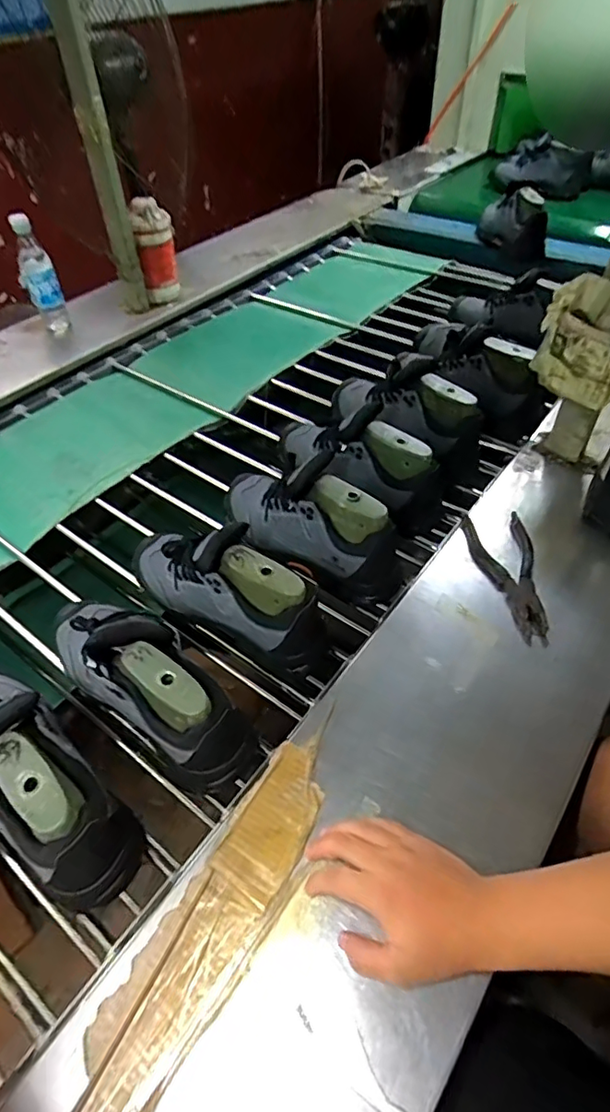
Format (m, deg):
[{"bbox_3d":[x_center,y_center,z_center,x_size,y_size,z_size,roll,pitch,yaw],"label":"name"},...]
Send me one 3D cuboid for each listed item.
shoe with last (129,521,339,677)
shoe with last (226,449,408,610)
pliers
[{"bbox_3d":[-0.098,0.035,0.644,0.272,0.144,0.092,19,52,18],"label":"shoe with last"},{"bbox_3d":[-0.001,-0.056,0.701,0.283,0.118,0.093,35,59,28],"label":"shoe with last"},{"bbox_3d":[0.253,0.018,0.662,0.071,0.011,0.187,-5,49,-3],"label":"pliers"}]

